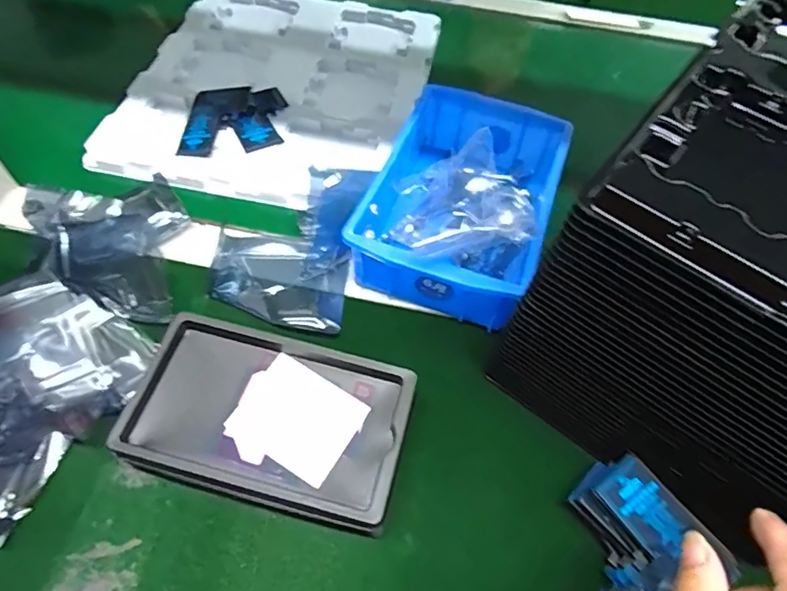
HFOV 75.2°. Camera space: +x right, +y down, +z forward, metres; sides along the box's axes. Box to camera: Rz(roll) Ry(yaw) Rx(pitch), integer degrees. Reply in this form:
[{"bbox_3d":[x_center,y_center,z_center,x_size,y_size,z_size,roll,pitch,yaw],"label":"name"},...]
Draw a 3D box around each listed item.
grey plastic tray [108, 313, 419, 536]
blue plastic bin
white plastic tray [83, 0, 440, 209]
[{"bbox_3d":[-0.074,0.079,0.320,0.161,0.046,0.098,15,58,5],"label":"grey plastic tray"},{"bbox_3d":[0.054,-0.081,0.413,0.132,0.059,0.203,23,60,10],"label":"blue plastic bin"},{"bbox_3d":[-0.110,-0.223,0.522,0.269,0.021,0.311,12,58,3],"label":"white plastic tray"}]

